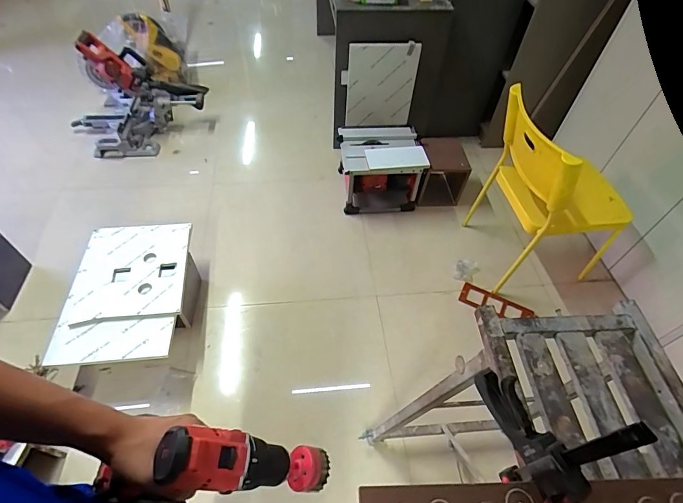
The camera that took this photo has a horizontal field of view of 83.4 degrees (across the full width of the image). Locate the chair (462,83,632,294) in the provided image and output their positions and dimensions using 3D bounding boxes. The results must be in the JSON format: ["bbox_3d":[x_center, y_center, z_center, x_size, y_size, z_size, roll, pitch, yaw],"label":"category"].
[{"bbox_3d":[0.890,-0.255,1.624,0.554,0.685,0.470,-12,54,-11],"label":"chair"}]

